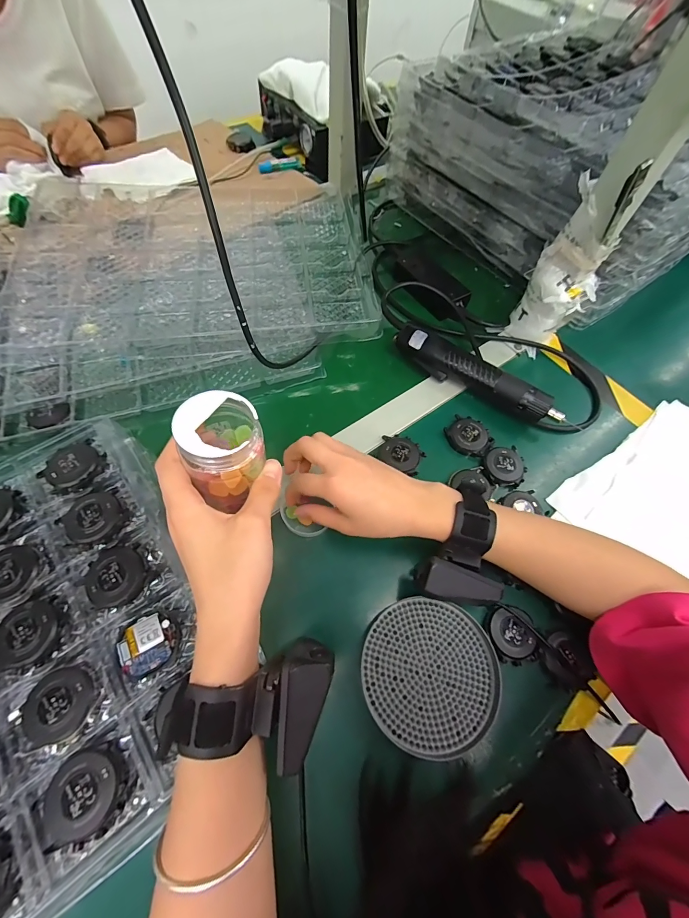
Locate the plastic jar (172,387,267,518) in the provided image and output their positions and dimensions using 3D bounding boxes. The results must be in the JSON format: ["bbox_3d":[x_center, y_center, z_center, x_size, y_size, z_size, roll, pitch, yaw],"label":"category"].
[{"bbox_3d":[-0.081,-0.009,0.245,0.050,0.059,0.063,-10,64,-8],"label":"plastic jar"}]

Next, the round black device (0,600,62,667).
[{"bbox_3d":[-0.235,0.129,0.260,0.042,0.010,0.045,1,63,-2],"label":"round black device"}]

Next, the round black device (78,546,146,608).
[{"bbox_3d":[-0.180,0.093,0.280,0.044,0.016,0.043,1,63,-2],"label":"round black device"}]

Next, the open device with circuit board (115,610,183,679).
[{"bbox_3d":[-0.144,0.135,0.263,0.041,0.010,0.043,1,63,-2],"label":"open device with circuit board"}]

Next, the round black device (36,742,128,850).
[{"bbox_3d":[-0.163,0.208,0.222,0.049,0.009,0.043,-16,65,-11],"label":"round black device"}]

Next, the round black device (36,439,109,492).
[{"bbox_3d":[-0.246,0.005,0.325,0.046,0.013,0.050,1,63,-2],"label":"round black device"}]

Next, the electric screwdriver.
[{"bbox_3d":[0.158,-0.098,0.431,0.218,0.039,0.032,34,66,14],"label":"electric screwdriver"}]

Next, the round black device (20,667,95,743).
[{"bbox_3d":[-0.196,0.167,0.243,0.043,0.010,0.040,1,63,-2],"label":"round black device"}]

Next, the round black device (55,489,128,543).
[{"bbox_3d":[-0.213,0.047,0.302,0.047,0.013,0.046,1,63,-2],"label":"round black device"}]

